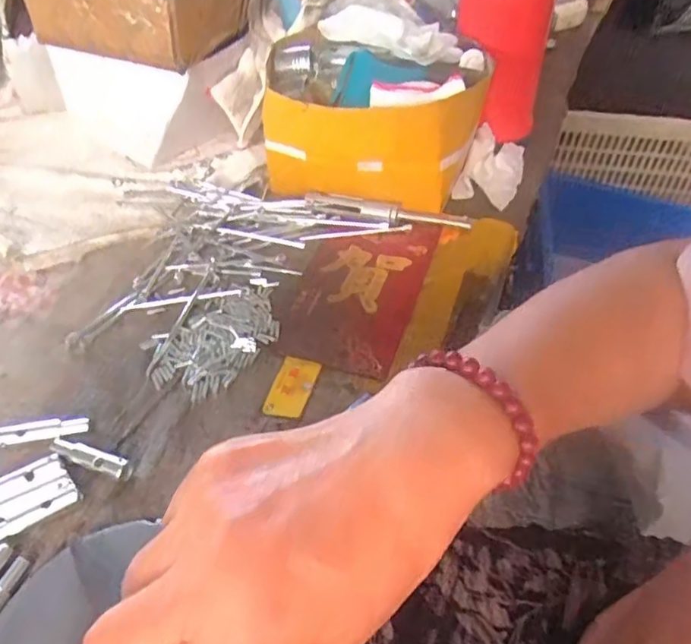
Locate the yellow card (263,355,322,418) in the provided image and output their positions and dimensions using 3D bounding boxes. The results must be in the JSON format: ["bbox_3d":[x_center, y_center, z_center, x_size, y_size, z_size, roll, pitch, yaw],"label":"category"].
[{"bbox_3d":[-0.033,0.039,0.365,0.025,0.004,0.045,13,47,11],"label":"yellow card"}]

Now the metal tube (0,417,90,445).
[{"bbox_3d":[-0.174,0.063,0.338,0.051,0.009,0.010,-7,47,-7],"label":"metal tube"}]

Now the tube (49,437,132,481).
[{"bbox_3d":[-0.142,0.074,0.324,0.052,0.009,0.011,17,48,15],"label":"tube"}]

